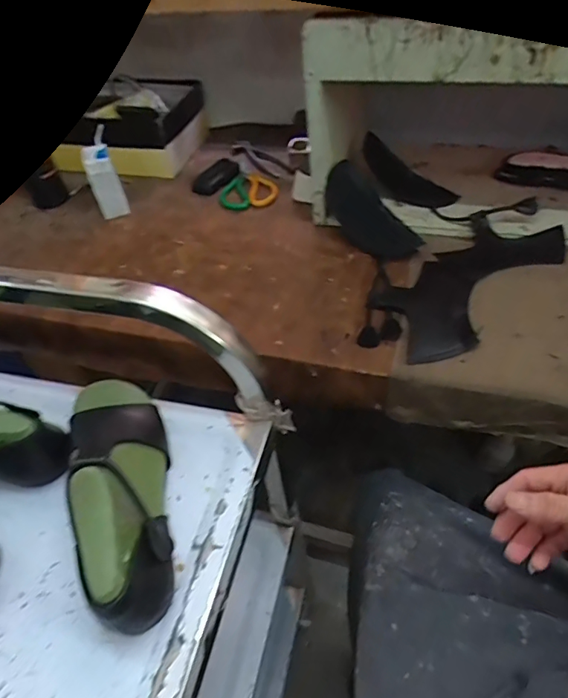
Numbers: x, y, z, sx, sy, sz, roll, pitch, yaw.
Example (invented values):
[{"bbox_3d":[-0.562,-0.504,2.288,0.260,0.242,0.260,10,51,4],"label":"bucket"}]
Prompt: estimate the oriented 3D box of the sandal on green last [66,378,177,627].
[{"bbox_3d":[-0.138,0.108,0.413,0.075,0.098,0.234,-21,47,-14],"label":"sandal on green last"}]

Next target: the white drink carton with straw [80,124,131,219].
[{"bbox_3d":[-0.315,-0.301,0.838,0.049,0.120,0.065,-13,46,-6],"label":"white drink carton with straw"}]

